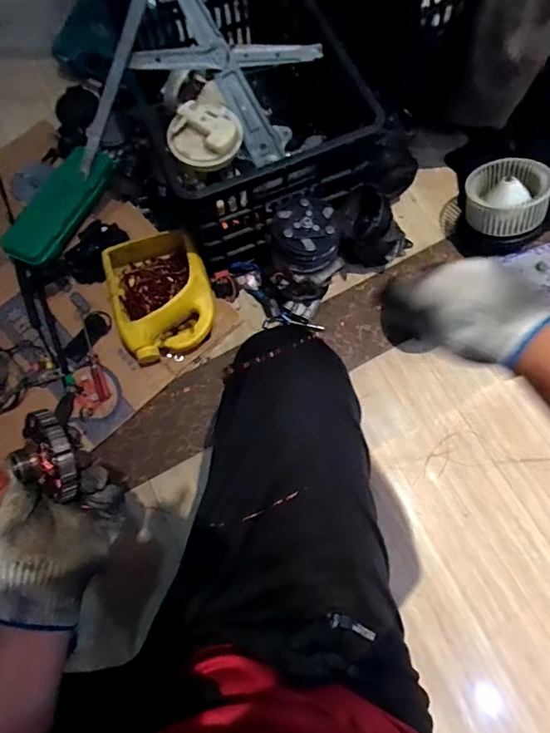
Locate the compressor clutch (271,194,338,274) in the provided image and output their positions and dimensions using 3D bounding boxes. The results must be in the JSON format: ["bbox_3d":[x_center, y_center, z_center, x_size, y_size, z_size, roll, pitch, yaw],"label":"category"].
[{"bbox_3d":[0.053,-0.230,0.817,0.112,0.062,0.118,-1,73,2],"label":"compressor clutch"}]

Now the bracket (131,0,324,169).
[{"bbox_3d":[-0.081,-0.523,0.840,0.299,0.211,0.044,26,36,-20],"label":"bracket"}]

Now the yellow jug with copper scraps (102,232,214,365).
[{"bbox_3d":[-0.220,-0.135,0.916,0.189,0.089,0.222,-22,73,-4],"label":"yellow jug with copper scraps"}]

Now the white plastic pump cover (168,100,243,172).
[{"bbox_3d":[-0.121,-0.390,0.803,0.122,0.053,0.117,-31,74,-7],"label":"white plastic pump cover"}]

